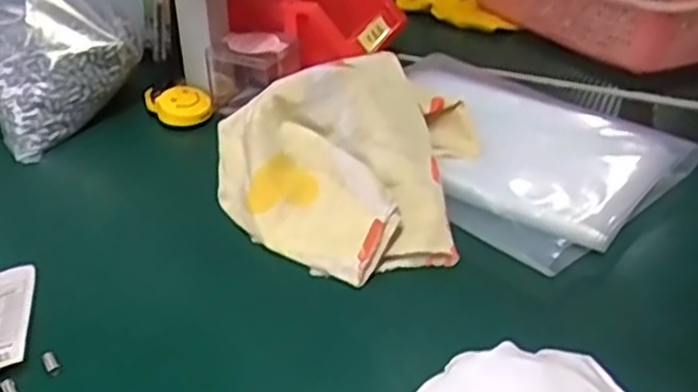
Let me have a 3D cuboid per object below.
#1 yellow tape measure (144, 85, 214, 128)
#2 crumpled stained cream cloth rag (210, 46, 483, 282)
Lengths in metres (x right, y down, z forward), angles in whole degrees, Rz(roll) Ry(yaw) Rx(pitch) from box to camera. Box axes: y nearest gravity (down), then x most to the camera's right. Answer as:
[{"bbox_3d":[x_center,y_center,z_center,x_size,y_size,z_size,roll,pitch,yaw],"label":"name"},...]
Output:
[{"bbox_3d":[-0.136,-0.072,0.598,0.052,0.018,0.038,-3,64,-12],"label":"yellow tape measure"},{"bbox_3d":[0.009,-0.023,0.480,0.173,0.073,0.150,-11,35,-16],"label":"crumpled stained cream cloth rag"}]

